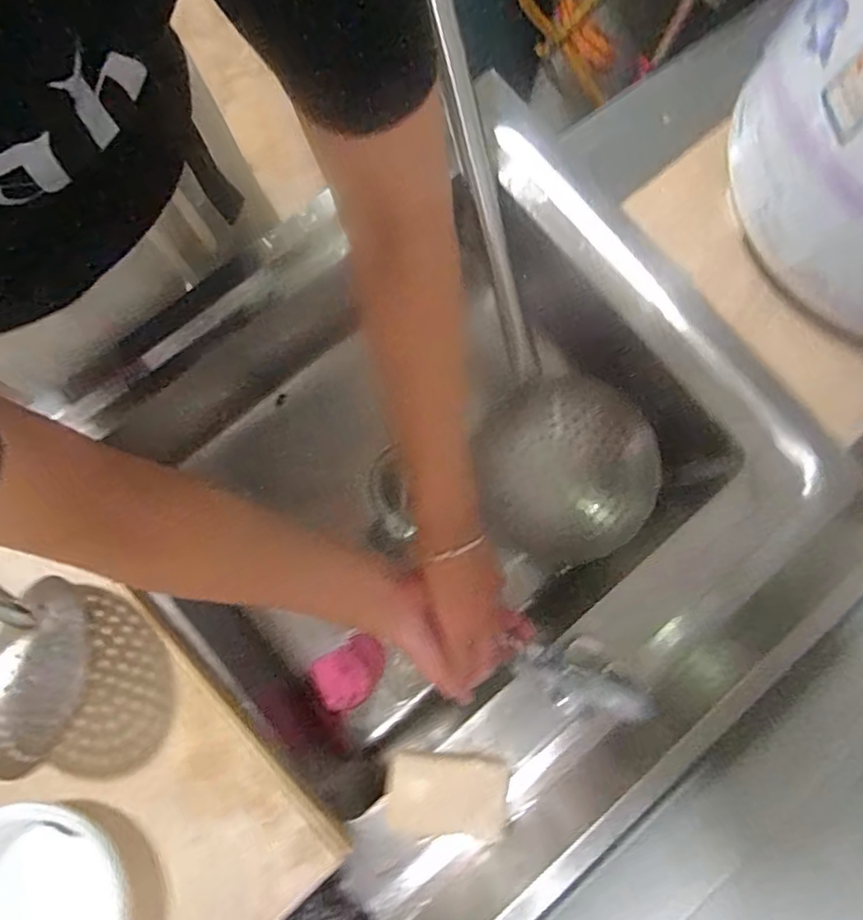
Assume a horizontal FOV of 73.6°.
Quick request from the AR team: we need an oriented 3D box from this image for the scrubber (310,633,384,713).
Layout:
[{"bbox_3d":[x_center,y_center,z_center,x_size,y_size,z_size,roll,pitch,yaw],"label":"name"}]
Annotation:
[{"bbox_3d":[-0.091,0.242,0.654,0.081,0.021,0.063,-31,83,-7],"label":"scrubber"}]

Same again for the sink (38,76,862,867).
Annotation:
[{"bbox_3d":[0.010,0.007,0.639,0.614,0.199,0.560,-36,84,-7],"label":"sink"}]

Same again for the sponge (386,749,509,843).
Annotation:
[{"bbox_3d":[0.012,0.281,0.482,0.098,0.017,0.059,3,81,-2],"label":"sponge"}]

